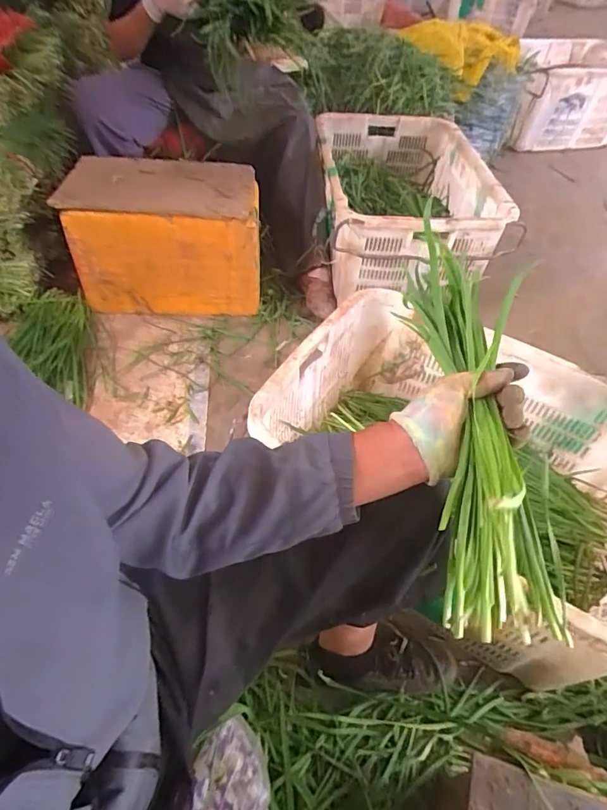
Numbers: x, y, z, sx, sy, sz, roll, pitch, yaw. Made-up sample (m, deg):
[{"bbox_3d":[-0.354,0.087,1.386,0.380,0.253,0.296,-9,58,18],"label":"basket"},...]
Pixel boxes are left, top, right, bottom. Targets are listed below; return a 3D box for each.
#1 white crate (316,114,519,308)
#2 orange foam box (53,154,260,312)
[{"bbox_3d":[0.290,-0.638,1.488,0.476,0.268,0.679,-2,50,-6],"label":"white crate"},{"bbox_3d":[-0.369,-0.462,1.367,0.497,0.335,0.283,4,50,-2],"label":"orange foam box"}]

